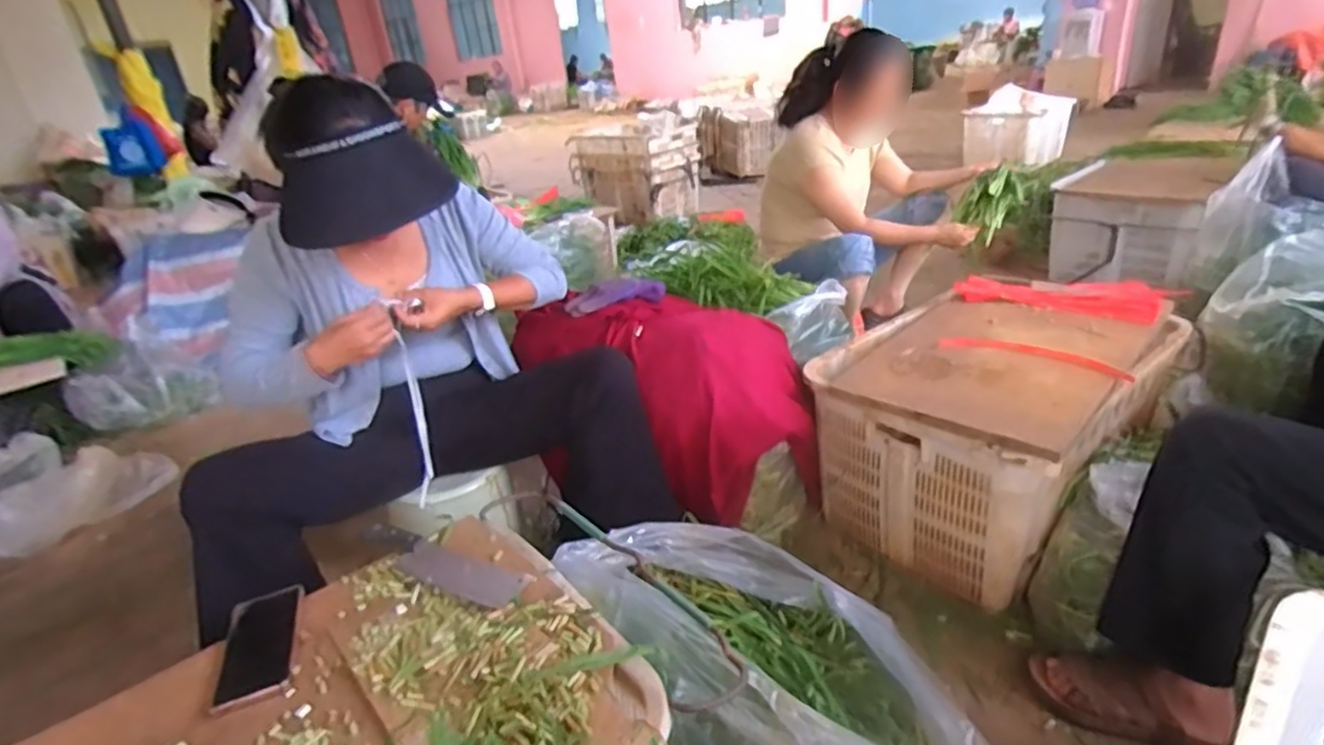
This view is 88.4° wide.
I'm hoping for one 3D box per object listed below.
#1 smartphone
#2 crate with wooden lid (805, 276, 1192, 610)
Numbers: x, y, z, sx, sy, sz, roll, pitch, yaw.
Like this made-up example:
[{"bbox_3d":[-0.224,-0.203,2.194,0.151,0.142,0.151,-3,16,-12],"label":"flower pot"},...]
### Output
[{"bbox_3d":[-0.455,0.306,0.766,0.083,0.015,0.154,-17,37,-10],"label":"smartphone"},{"bbox_3d":[0.623,0.091,1.324,0.607,0.360,0.458,-25,32,-33],"label":"crate with wooden lid"}]

